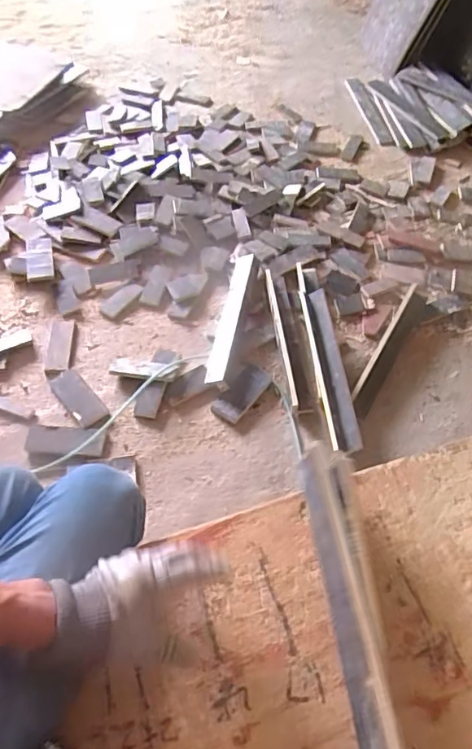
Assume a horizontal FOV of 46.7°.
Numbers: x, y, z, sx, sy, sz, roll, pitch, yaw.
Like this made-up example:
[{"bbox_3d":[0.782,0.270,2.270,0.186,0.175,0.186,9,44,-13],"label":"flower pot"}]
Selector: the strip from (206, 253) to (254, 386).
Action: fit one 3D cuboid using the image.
[{"bbox_3d":[-0.019,-0.181,1.698,0.053,0.028,0.510,8,54,7],"label":"strip"}]

